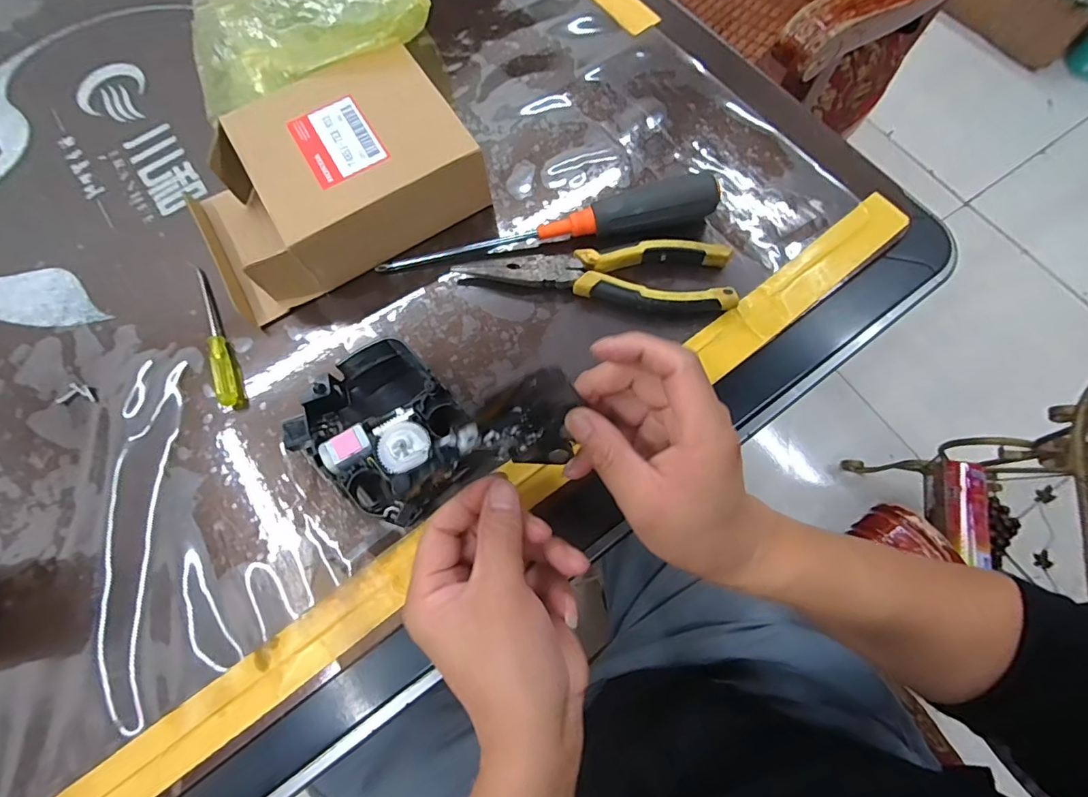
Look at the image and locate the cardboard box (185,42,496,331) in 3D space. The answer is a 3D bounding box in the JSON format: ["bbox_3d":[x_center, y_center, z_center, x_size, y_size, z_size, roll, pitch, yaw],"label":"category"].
[{"bbox_3d":[-0.157,-0.156,0.363,0.201,0.060,0.141,-29,73,-7],"label":"cardboard box"}]

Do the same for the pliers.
[{"bbox_3d":[0.036,-0.085,0.353,0.190,0.019,0.049,1,72,3],"label":"pliers"}]

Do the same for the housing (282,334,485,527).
[{"bbox_3d":[-0.101,0.020,0.319,0.112,0.034,0.091,39,78,14],"label":"housing"}]

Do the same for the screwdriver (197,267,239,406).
[{"bbox_3d":[-0.237,-0.048,0.354,0.011,0.012,0.118,-23,72,-5],"label":"screwdriver"}]

